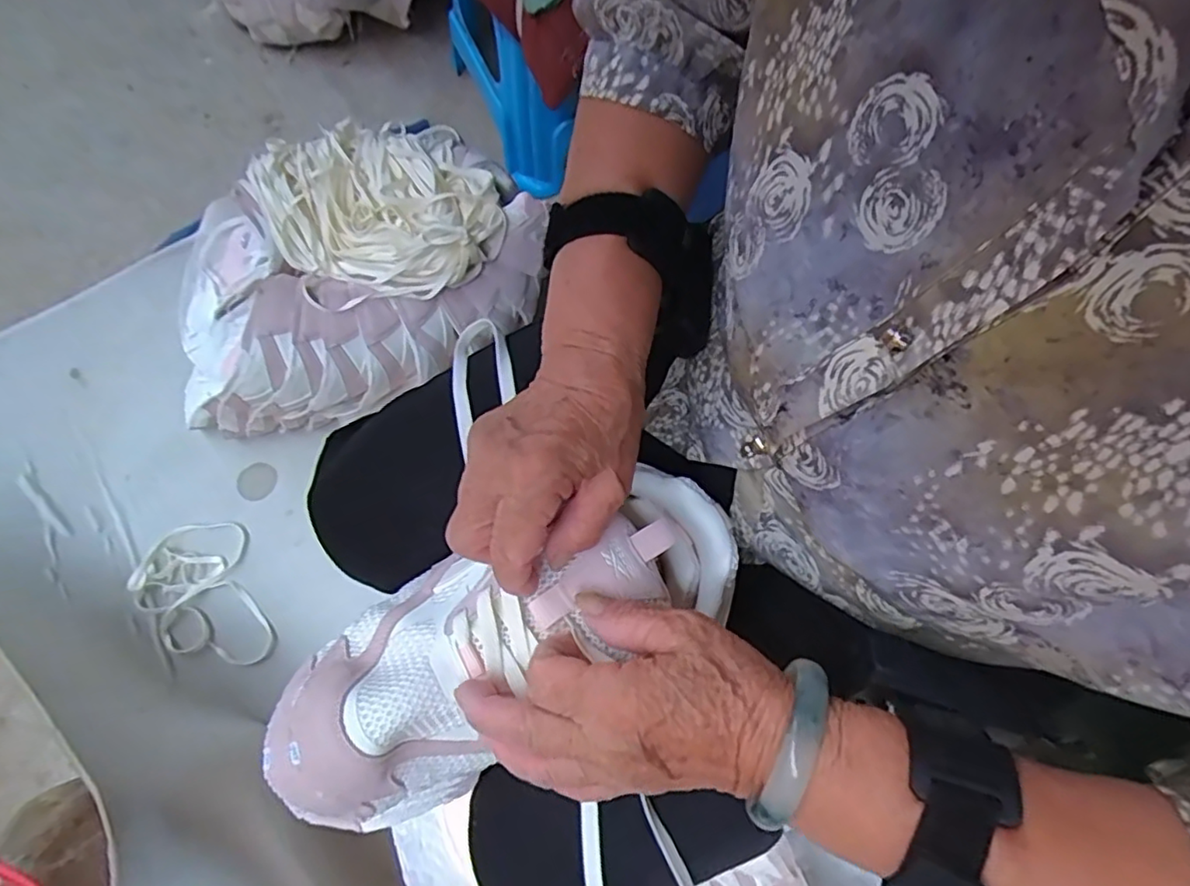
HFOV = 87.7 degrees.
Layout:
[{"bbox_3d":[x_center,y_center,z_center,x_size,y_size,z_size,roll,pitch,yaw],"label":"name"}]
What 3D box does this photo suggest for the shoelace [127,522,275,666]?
[{"bbox_3d":[-0.471,0.185,0.737,0.129,0.024,0.184,-23,77,-4],"label":"shoelace"}]

